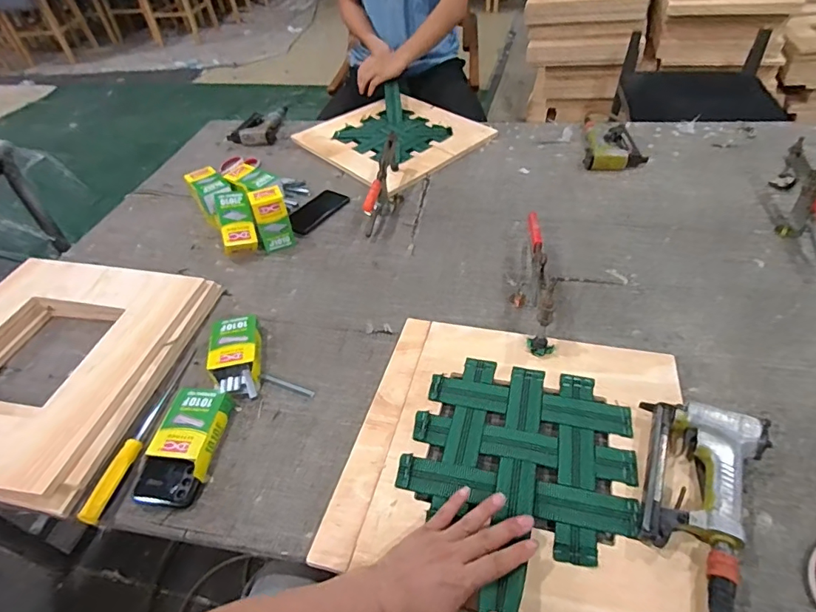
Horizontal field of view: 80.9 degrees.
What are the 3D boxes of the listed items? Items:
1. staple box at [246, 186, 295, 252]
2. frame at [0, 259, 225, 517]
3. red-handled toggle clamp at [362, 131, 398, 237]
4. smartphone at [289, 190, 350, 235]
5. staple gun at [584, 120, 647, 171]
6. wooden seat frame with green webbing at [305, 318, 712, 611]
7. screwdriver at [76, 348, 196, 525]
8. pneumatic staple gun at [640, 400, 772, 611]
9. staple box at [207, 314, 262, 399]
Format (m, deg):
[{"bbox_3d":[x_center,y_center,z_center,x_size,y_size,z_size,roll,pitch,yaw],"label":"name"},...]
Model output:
[{"bbox_3d":[-0.284,-0.180,1.000,0.067,0.124,0.058,-21,46,-16],"label":"staple box"},{"bbox_3d":[-0.607,0.093,0.797,0.428,0.055,0.429,5,45,11],"label":"frame"},{"bbox_3d":[-0.060,-0.281,1.080,0.027,0.114,0.261,5,45,10],"label":"red-handled toggle clamp"},{"bbox_3d":[-0.213,-0.225,1.117,0.078,0.017,0.180,20,49,24],"label":"smartphone"},{"bbox_3d":[0.520,-0.420,1.219,0.145,0.044,0.233,6,45,11],"label":"staple gun"},{"bbox_3d":[0.143,0.182,0.628,0.418,0.031,0.386,10,46,15],"label":"wooden seat frame with green webbing"},{"bbox_3d":[-0.390,0.171,0.705,0.025,0.022,0.287,2,44,7],"label":"screwdriver"},{"bbox_3d":[0.342,0.228,0.552,0.131,0.052,0.246,11,46,16],"label":"pneumatic staple gun"},{"bbox_3d":[-0.284,0.084,0.788,0.079,0.036,0.165,-11,44,-6],"label":"staple box"}]

